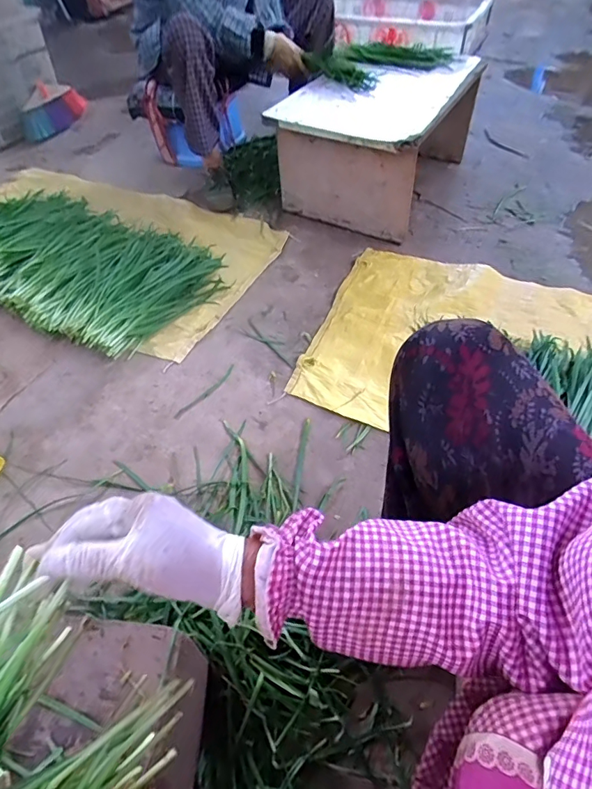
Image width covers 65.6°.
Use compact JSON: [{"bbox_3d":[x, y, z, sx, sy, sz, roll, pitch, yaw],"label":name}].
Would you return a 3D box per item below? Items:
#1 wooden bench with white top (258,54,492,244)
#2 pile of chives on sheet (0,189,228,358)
[{"bbox_3d":[0.261,-0.774,1.386,0.373,0.327,0.694,22,54,19],"label":"wooden bench with white top"},{"bbox_3d":[-0.584,-0.359,1.169,0.764,0.092,0.429,22,54,18],"label":"pile of chives on sheet"}]

